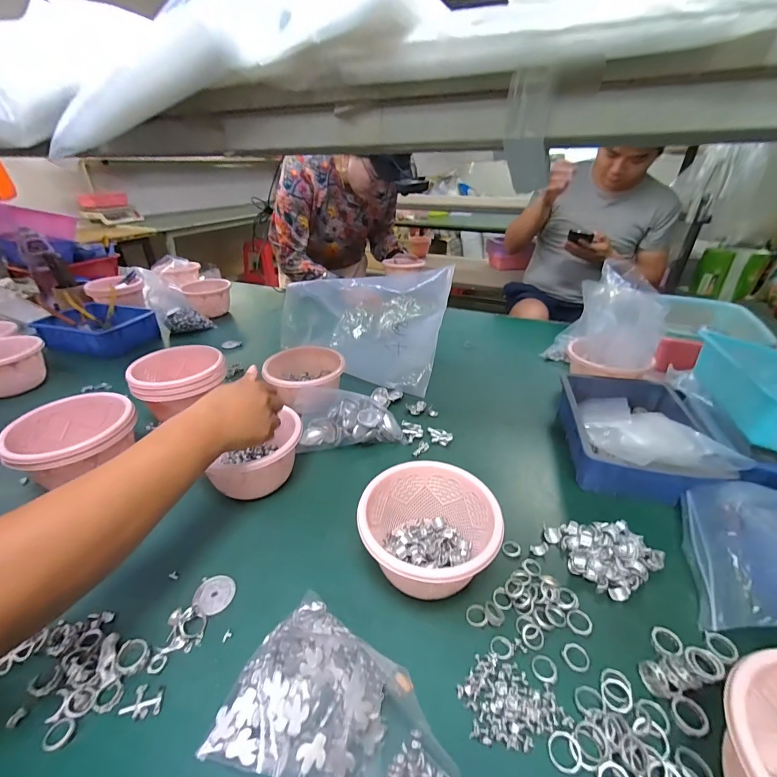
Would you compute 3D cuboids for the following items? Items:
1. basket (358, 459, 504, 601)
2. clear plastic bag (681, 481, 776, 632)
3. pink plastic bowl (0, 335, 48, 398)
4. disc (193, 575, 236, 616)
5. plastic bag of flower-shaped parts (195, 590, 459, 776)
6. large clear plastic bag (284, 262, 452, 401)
[{"bbox_3d":[0.046,0.165,0.424,0.150,0.087,0.136,5,33,10],"label":"basket"},{"bbox_3d":[0.420,0.183,0.398,0.148,0.066,0.200,17,36,26],"label":"clear plastic bag"},{"bbox_3d":[-0.811,-0.045,0.778,0.136,0.091,0.141,-1,32,1],"label":"pink plastic bowl"},{"bbox_3d":[-0.192,0.226,0.408,0.046,0.005,0.040,27,42,37],"label":"disc"},{"bbox_3d":[-0.045,0.271,0.299,0.186,0.037,0.128,20,38,30],"label":"plastic bag of flower-shaped parts"},{"bbox_3d":[-0.069,-0.144,0.841,0.392,0.281,0.059,7,-2,17],"label":"large clear plastic bag"}]

